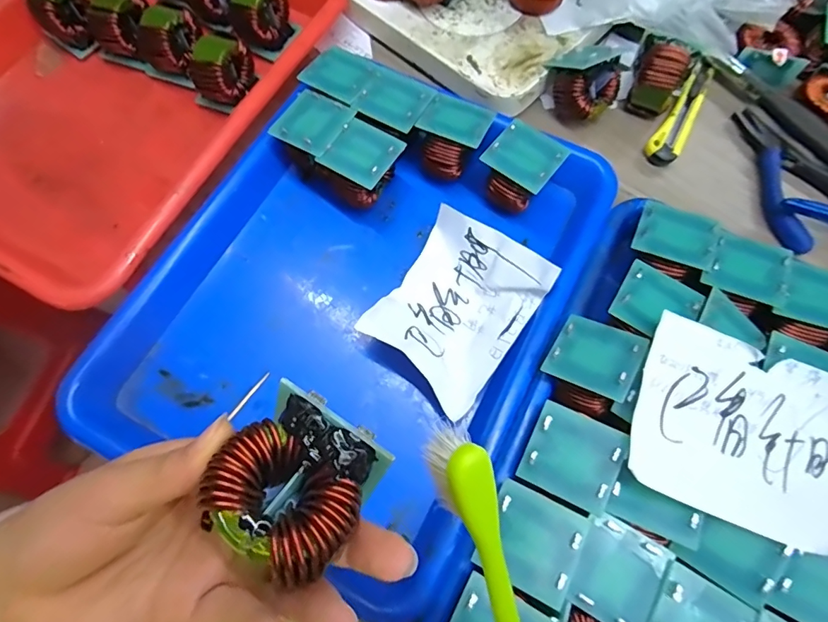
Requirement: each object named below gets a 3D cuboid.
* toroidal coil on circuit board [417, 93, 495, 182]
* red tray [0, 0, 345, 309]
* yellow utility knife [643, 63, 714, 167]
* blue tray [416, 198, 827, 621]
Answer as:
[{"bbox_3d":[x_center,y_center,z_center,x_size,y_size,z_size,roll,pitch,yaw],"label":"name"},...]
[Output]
[{"bbox_3d":[0.028,-0.125,0.359,0.045,0.056,0.047,24,72,9],"label":"toroidal coil on circuit board"},{"bbox_3d":[-0.233,-0.185,0.377,0.246,0.057,0.335,25,72,9],"label":"red tray"},{"bbox_3d":[0.221,-0.161,0.386,0.025,0.013,0.110,33,74,12],"label":"yellow utility knife"},{"bbox_3d":[0.175,0.101,0.256,0.247,0.047,0.308,29,71,8],"label":"blue tray"}]

